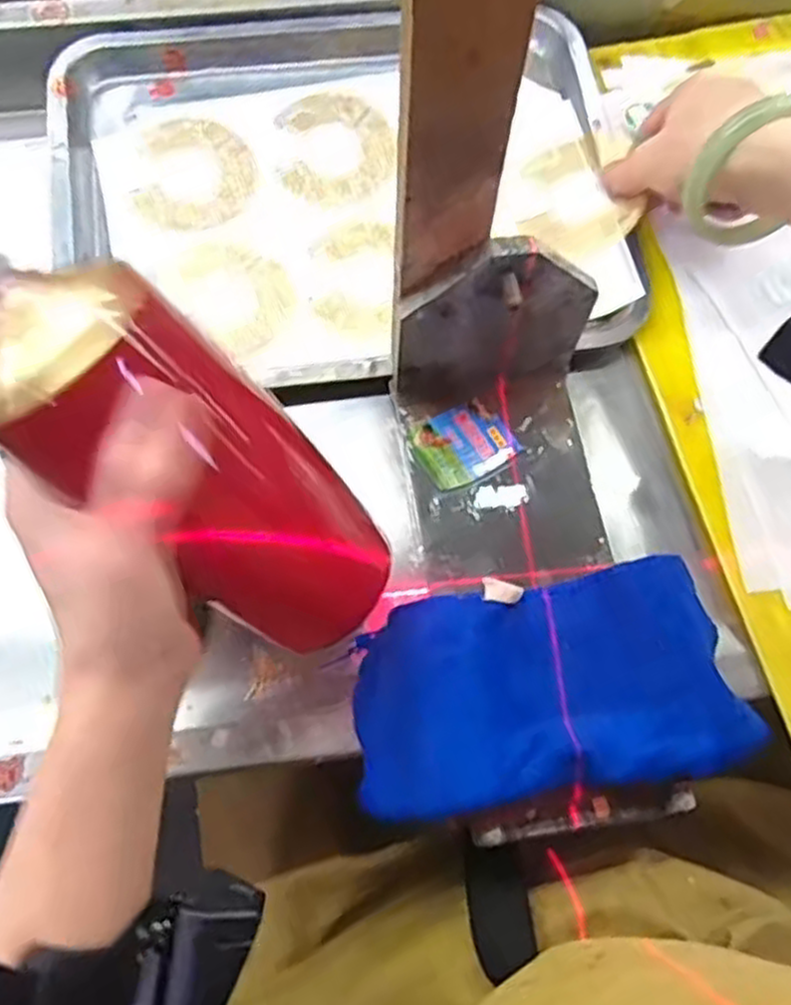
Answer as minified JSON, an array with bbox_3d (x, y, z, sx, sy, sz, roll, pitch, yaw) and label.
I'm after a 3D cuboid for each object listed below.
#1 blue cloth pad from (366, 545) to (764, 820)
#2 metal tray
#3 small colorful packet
[{"bbox_3d":[0.070,0.089,0.374,0.181,0.050,0.098,-10,74,-4],"label":"blue cloth pad"},{"bbox_3d":[-0.032,-0.200,0.484,0.337,0.030,0.267,-9,74,-4],"label":"metal tray"},{"bbox_3d":[0.039,-0.034,0.433,0.053,0.004,0.044,-31,76,-10],"label":"small colorful packet"}]

